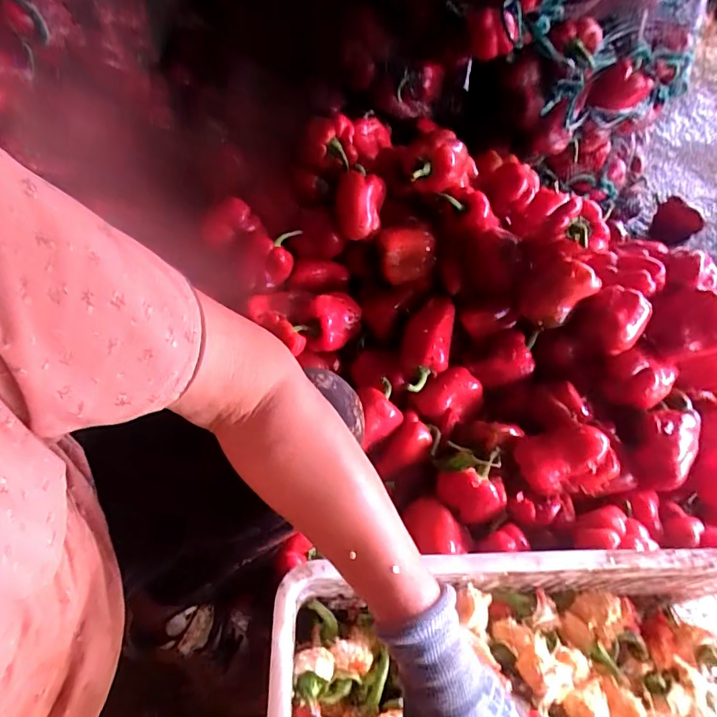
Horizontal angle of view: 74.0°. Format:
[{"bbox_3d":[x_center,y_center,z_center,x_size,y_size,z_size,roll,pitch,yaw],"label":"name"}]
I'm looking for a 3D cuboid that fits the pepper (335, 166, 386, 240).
[{"bbox_3d":[0.002,-0.248,0.766,0.079,0.101,0.085,5,55,-2],"label":"pepper"}]

